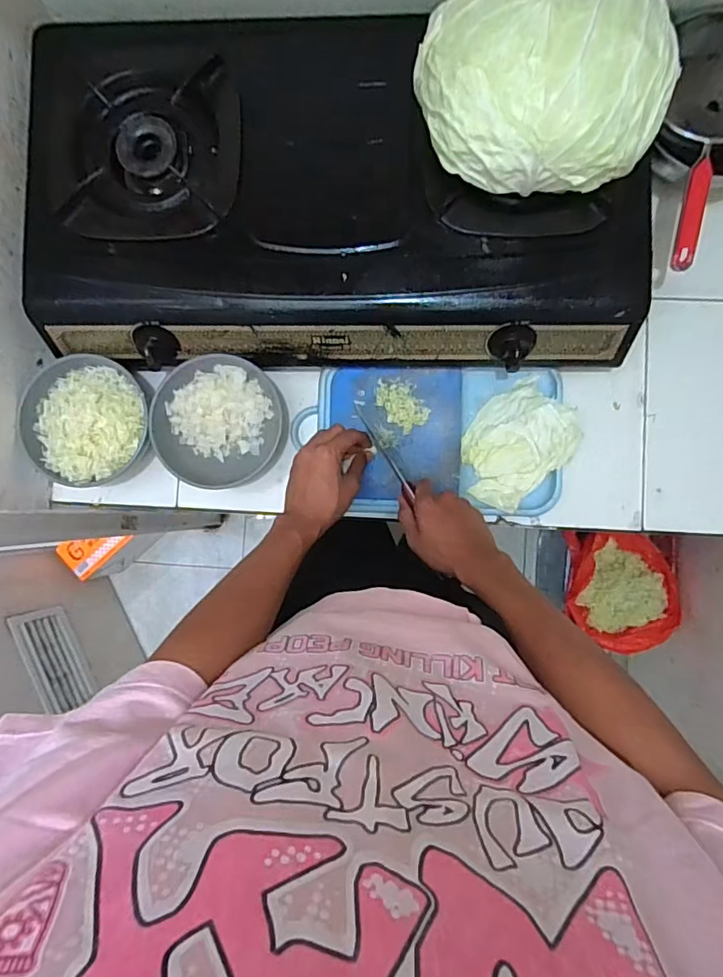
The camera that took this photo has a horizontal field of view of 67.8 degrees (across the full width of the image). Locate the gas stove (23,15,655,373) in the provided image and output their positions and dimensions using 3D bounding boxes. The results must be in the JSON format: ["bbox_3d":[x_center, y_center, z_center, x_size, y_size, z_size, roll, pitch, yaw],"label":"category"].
[{"bbox_3d":[-0.030,-0.348,0.636,0.683,0.122,0.381,1,88,3],"label":"gas stove"}]

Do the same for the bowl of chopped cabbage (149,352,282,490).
[{"bbox_3d":[-0.181,-0.083,0.683,0.145,0.060,0.158,0,88,3],"label":"bowl of chopped cabbage"}]

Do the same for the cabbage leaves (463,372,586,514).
[{"bbox_3d":[0.197,-0.057,0.686,0.153,0.037,0.116,-41,86,1],"label":"cabbage leaves"}]

